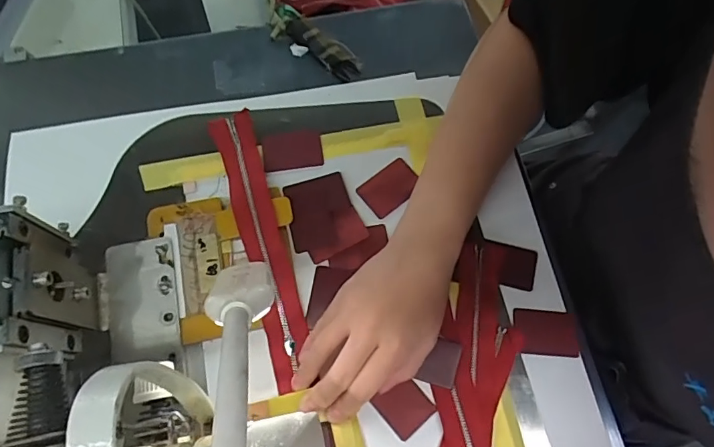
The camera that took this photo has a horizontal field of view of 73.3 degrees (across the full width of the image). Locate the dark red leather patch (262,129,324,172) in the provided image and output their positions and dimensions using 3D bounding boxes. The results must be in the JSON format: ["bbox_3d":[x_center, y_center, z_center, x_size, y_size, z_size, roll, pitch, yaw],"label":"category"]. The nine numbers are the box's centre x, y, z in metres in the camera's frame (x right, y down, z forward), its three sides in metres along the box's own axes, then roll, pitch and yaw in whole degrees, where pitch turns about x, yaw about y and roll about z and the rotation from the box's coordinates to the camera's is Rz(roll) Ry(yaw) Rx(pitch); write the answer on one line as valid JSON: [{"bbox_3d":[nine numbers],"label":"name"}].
[{"bbox_3d":[-0.057,-0.065,0.425,0.052,0.008,0.037,-8,75,-2],"label":"dark red leather patch"}]

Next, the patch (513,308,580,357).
[{"bbox_3d":[0.150,0.086,0.380,0.049,0.005,0.035,4,71,-1],"label":"patch"}]

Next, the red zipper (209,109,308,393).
[{"bbox_3d":[-0.078,0.010,0.392,0.033,0.014,0.235,-17,73,-8],"label":"red zipper"}]

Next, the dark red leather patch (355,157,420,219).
[{"bbox_3d":[0.029,-0.031,0.417,0.052,0.004,0.035,-35,78,-16],"label":"dark red leather patch"}]

